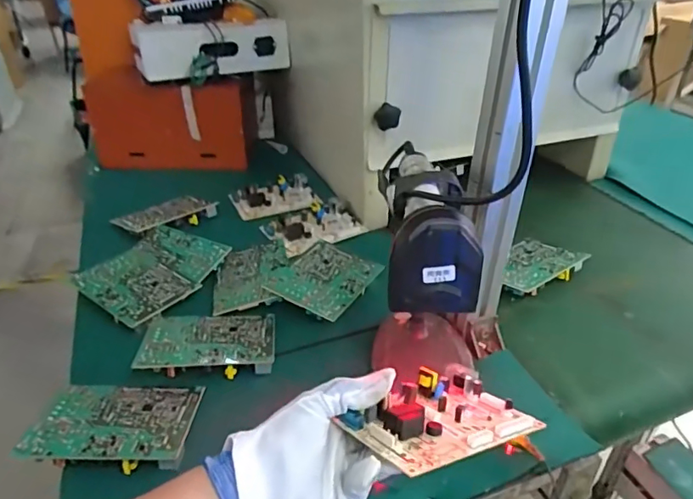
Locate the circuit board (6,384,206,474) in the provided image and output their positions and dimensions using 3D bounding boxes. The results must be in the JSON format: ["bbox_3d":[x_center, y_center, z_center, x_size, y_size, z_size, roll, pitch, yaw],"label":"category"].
[{"bbox_3d":[-0.210,0.160,0.476,0.135,0.031,0.094,-1,34,1],"label":"circuit board"}]

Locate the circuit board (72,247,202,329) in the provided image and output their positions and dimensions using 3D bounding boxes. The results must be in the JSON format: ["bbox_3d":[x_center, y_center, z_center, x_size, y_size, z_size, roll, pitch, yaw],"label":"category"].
[{"bbox_3d":[-0.265,0.045,0.640,0.131,0.020,0.099,19,39,27],"label":"circuit board"}]

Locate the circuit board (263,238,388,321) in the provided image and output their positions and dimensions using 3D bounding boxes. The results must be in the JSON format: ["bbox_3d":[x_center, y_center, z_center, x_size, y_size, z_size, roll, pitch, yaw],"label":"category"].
[{"bbox_3d":[-0.025,0.035,0.646,0.099,0.027,0.133,16,37,24],"label":"circuit board"}]

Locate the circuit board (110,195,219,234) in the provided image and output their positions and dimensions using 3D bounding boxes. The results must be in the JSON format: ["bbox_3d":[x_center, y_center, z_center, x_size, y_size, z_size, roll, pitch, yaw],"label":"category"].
[{"bbox_3d":[-0.282,-0.055,0.804,0.090,0.027,0.141,26,42,34],"label":"circuit board"}]

